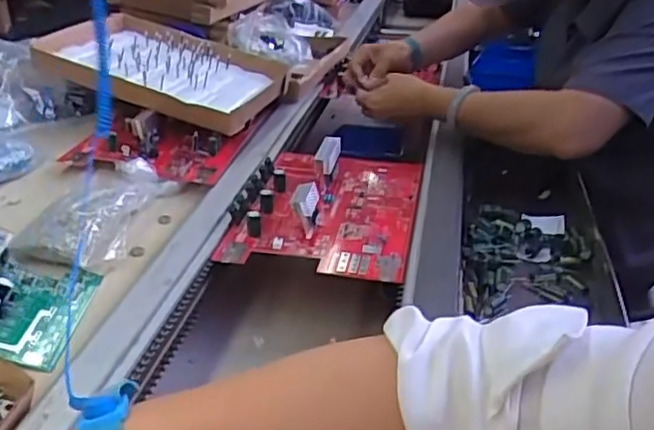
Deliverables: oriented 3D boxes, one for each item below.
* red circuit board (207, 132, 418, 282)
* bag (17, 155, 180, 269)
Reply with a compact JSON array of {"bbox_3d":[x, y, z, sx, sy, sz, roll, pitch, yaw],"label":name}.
[{"bbox_3d":[0.003,-0.023,0.764,0.200,0.045,0.281,5,30,10],"label":"red circuit board"},{"bbox_3d":[-0.241,-0.013,0.700,0.102,0.023,0.181,0,30,2],"label":"bag"}]

